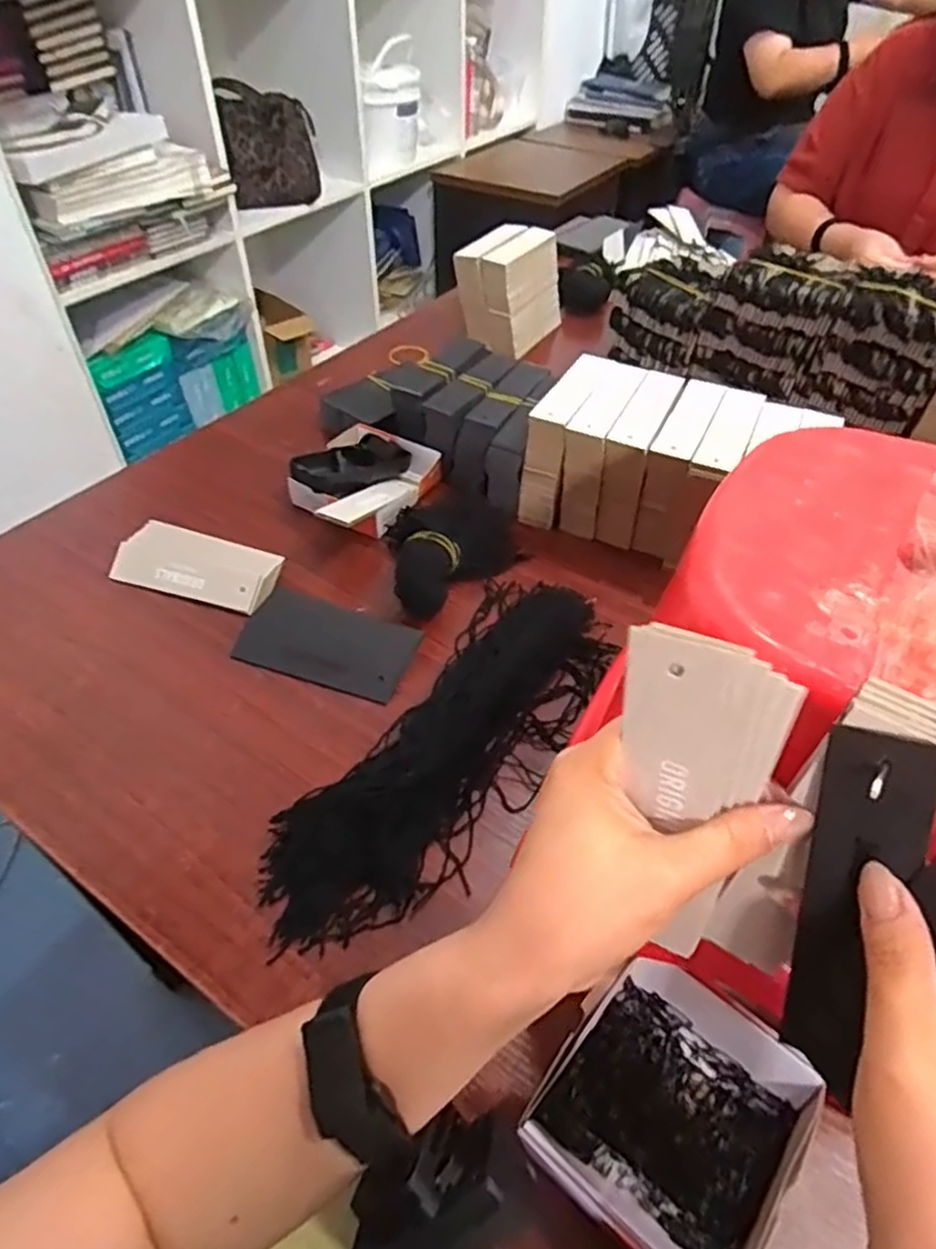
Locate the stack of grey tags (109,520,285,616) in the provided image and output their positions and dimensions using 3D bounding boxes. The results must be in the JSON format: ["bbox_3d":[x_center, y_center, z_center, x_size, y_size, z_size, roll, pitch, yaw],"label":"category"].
[{"bbox_3d":[-0.225,-0.048,0.589,0.133,0.030,0.057,12,48,11],"label":"stack of grey tags"}]

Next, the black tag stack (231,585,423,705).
[{"bbox_3d":[-0.108,0.016,0.549,0.129,0.008,0.072,17,56,11],"label":"black tag stack"}]

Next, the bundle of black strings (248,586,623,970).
[{"bbox_3d":[-0.006,0.072,0.469,0.115,0.024,0.305,27,52,23],"label":"bundle of black strings"}]

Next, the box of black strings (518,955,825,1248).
[{"bbox_3d":[0.095,0.223,0.328,0.105,0.027,0.110,29,53,24],"label":"box of black strings"}]

